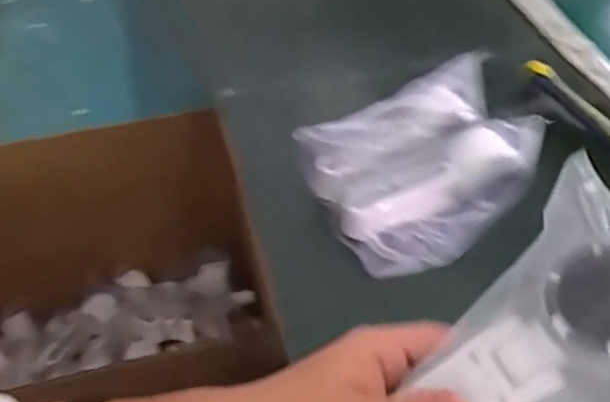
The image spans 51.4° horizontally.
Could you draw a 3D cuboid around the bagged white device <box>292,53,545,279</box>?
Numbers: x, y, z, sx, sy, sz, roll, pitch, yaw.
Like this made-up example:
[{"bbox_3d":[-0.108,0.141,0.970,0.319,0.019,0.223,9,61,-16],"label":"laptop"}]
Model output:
[{"bbox_3d":[0.110,-0.031,0.563,0.187,0.082,0.136,-24,53,-19],"label":"bagged white device"}]

